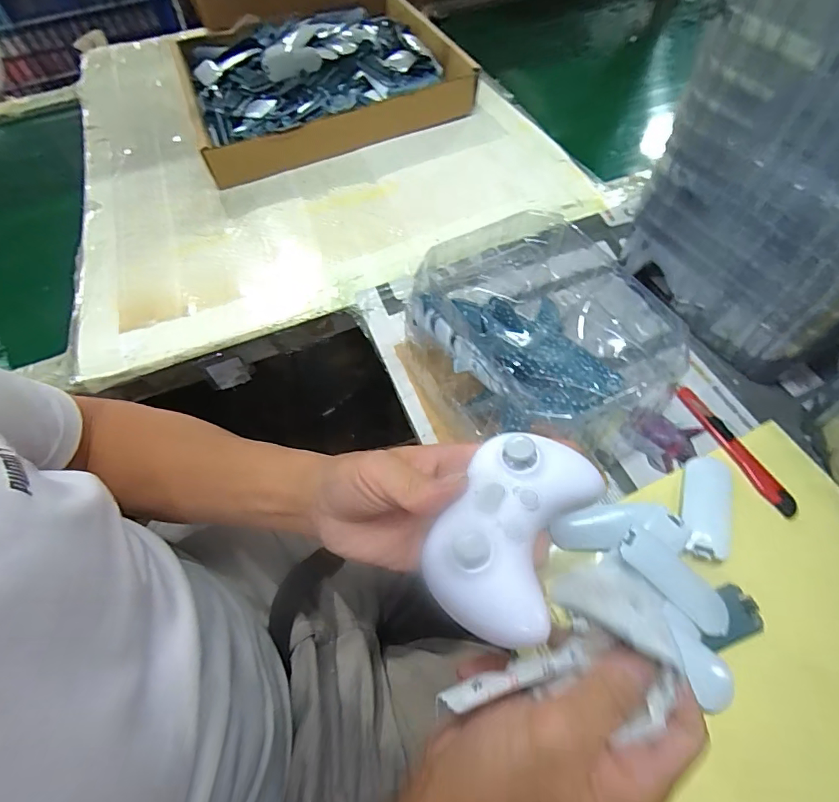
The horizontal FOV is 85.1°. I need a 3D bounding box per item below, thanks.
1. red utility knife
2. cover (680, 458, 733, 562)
[{"bbox_3d":[0.259,0.038,0.378,0.017,0.005,0.123,-22,60,-10],"label":"red utility knife"},{"bbox_3d":[0.221,0.080,0.352,0.034,0.010,0.084,20,62,15],"label":"cover"}]

